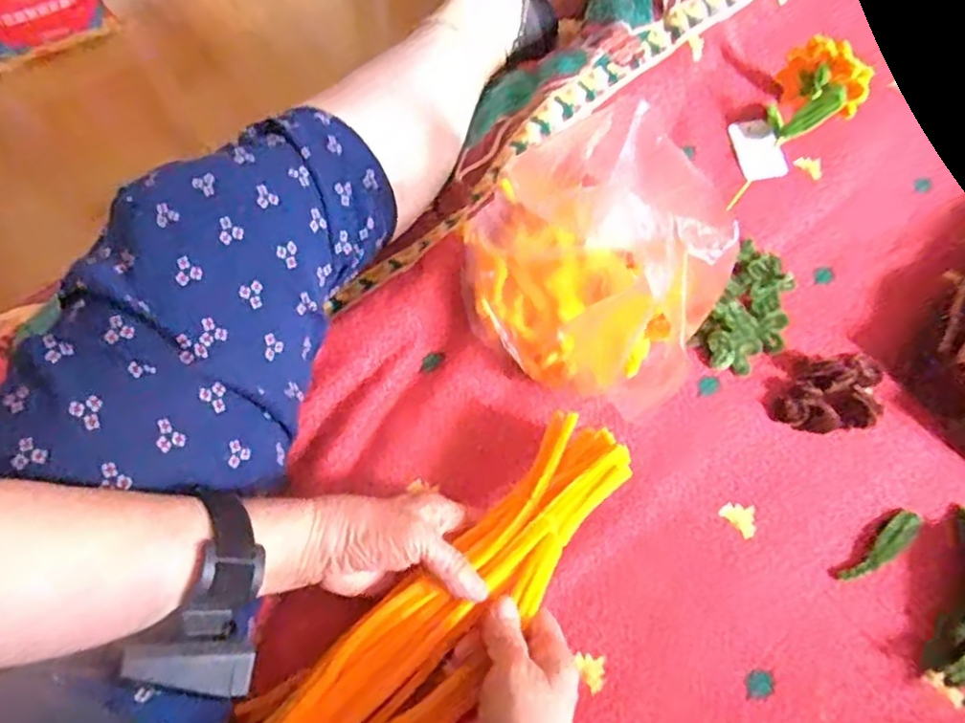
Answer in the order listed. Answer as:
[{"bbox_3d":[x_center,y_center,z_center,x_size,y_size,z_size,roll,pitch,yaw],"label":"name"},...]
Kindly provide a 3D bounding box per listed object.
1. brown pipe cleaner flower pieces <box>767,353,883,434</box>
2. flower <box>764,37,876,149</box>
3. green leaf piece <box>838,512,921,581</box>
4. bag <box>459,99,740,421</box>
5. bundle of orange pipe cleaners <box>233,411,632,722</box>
[{"bbox_3d":[0.266,0.026,0.509,0.090,0.022,0.056,-14,67,-9],"label":"brown pipe cleaner flower pieces"},{"bbox_3d":[0.290,-0.232,0.594,0.075,0.067,0.074,1,66,-2],"label":"flower"},{"bbox_3d":[0.282,0.132,0.473,0.074,0.007,0.017,-34,72,-16],"label":"green leaf piece"},{"bbox_3d":[0.073,-0.067,0.466,0.190,0.167,0.120,38,70,14],"label":"bag"},{"bbox_3d":[-0.018,0.156,0.421,0.290,0.023,0.085,-42,74,-11],"label":"bundle of orange pipe cleaners"}]

